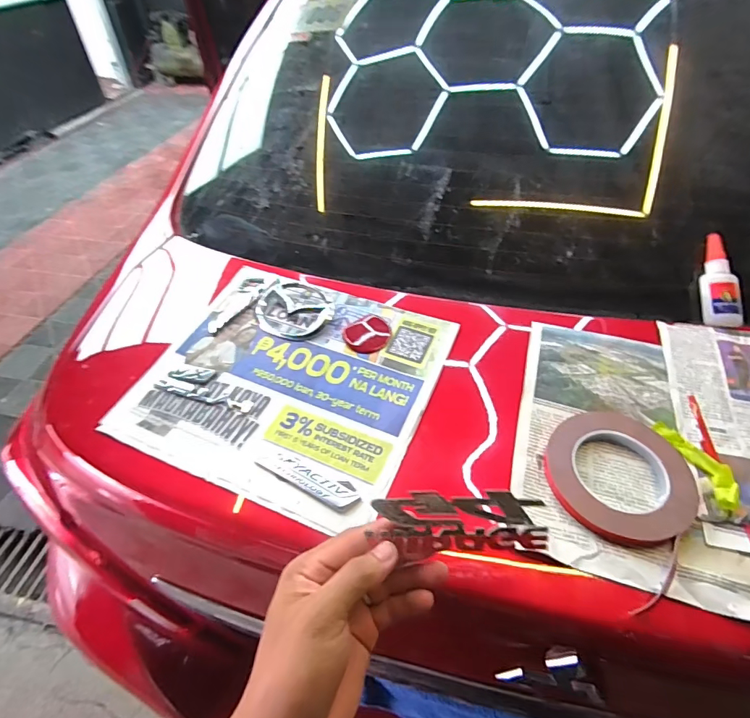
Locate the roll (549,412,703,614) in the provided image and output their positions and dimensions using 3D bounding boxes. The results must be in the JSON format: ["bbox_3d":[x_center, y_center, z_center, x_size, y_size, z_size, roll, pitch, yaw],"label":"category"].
[{"bbox_3d":[0.221,0.106,0.382,0.143,0.012,0.132,-30,52,-26],"label":"roll"}]

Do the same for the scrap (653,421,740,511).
[{"bbox_3d":[0.297,0.091,0.390,0.026,0.015,0.089,-13,46,-11],"label":"scrap"}]

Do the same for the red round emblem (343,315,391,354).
[{"bbox_3d":[-0.008,-0.031,0.517,0.055,0.004,0.055,-1,45,1],"label":"red round emblem"}]

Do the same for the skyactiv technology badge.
[{"bbox_3d":[-0.063,0.112,0.398,0.103,0.008,0.027,19,48,19],"label":"skyactiv technology badge"}]

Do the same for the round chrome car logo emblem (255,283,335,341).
[{"bbox_3d":[-0.102,-0.063,0.545,0.099,0.014,0.084,29,52,27],"label":"round chrome car logo emblem"}]

